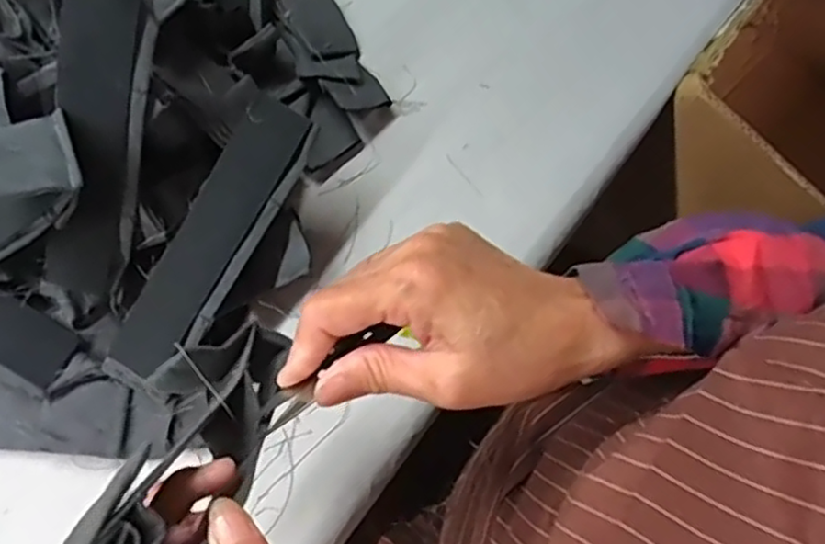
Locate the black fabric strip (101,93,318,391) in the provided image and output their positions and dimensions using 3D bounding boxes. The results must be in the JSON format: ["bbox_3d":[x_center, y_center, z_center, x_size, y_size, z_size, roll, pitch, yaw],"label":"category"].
[{"bbox_3d":[-0.124,-0.015,0.407,0.048,0.010,0.192,34,95,7],"label":"black fabric strip"}]

